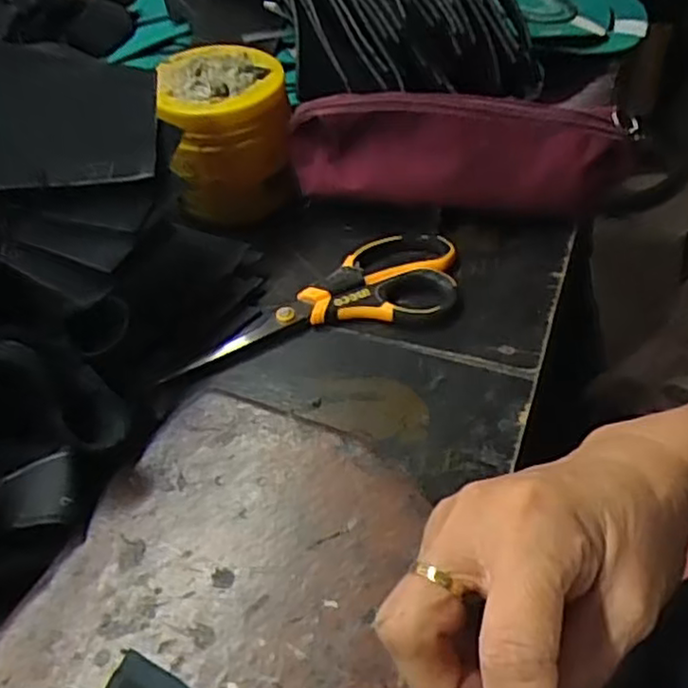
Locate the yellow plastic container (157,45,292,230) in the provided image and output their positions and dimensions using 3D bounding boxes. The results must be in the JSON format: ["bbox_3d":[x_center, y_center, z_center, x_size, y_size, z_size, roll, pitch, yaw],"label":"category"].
[{"bbox_3d":[-0.080,-0.149,0.504,0.085,0.086,0.090,-8,45,-2],"label":"yellow plastic container"}]

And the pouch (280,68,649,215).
[{"bbox_3d":[0.075,-0.121,0.476,0.216,0.092,0.031,0,46,5],"label":"pouch"}]

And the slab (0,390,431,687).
[{"bbox_3d":[-0.071,0.135,0.290,0.146,0.022,0.265,17,49,16],"label":"slab"}]

